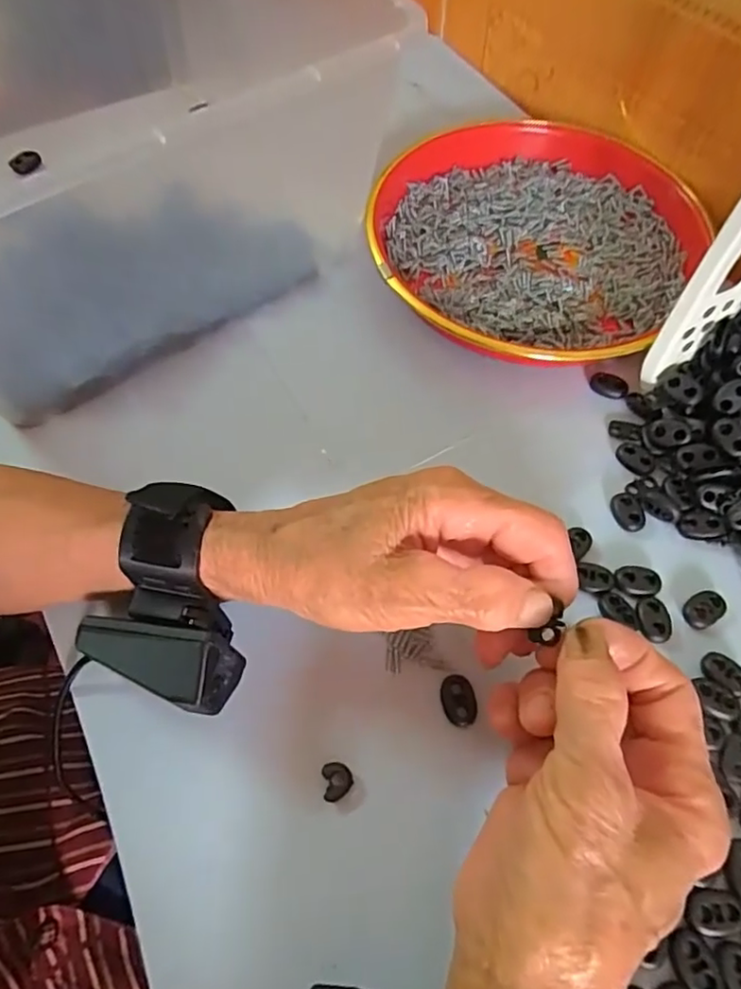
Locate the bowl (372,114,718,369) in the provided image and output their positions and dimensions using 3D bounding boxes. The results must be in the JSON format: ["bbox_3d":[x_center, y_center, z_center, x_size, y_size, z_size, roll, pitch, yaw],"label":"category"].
[{"bbox_3d":[0.103,-0.171,0.394,0.199,0.028,0.215,0,61,1],"label":"bowl"}]

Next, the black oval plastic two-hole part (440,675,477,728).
[{"bbox_3d":[0.040,0.093,0.267,0.014,0.006,0.021,-5,61,-2],"label":"black oval plastic two-hole part"}]

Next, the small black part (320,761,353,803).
[{"bbox_3d":[-0.014,0.122,0.253,0.013,0.006,0.014,-10,61,-5],"label":"small black part"}]

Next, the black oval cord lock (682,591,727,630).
[{"bbox_3d":[0.160,0.055,0.286,0.021,0.005,0.015,-29,64,-14],"label":"black oval cord lock"}]

